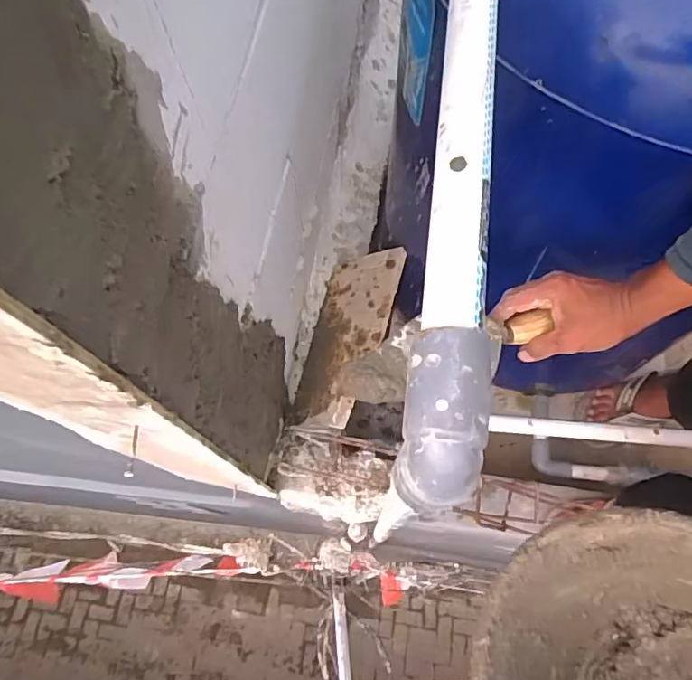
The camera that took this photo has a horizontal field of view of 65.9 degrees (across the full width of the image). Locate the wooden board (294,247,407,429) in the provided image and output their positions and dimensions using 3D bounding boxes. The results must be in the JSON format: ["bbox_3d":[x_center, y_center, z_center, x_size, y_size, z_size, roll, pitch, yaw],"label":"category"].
[{"bbox_3d":[-0.003,-0.008,0.935,0.168,0.023,0.334,-2,61,43],"label":"wooden board"}]

